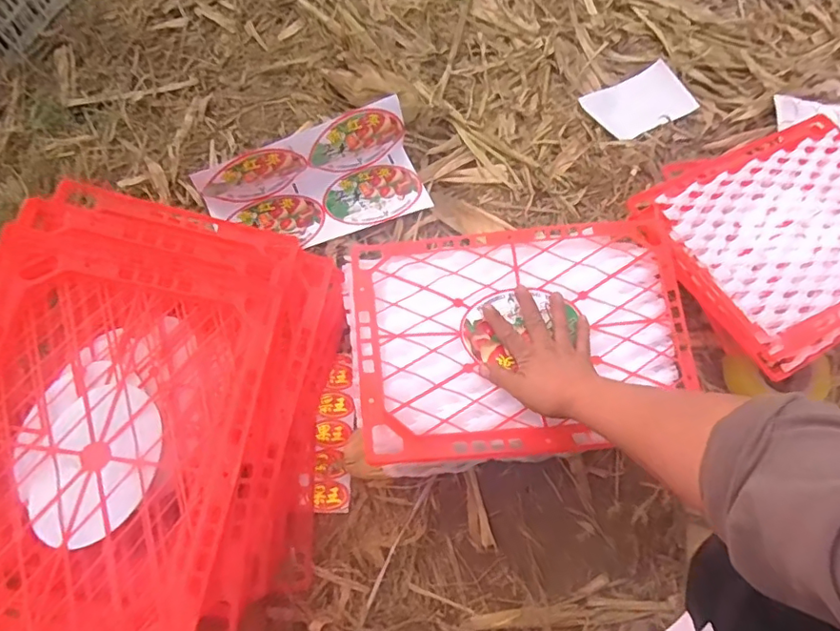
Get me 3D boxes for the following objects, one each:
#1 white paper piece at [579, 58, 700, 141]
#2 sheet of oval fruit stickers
[{"bbox_3d":[0.403,-0.390,0.980,0.187,0.017,0.120,-27,71,-9],"label":"white paper piece"},{"bbox_3d":[-0.156,-0.201,0.844,0.334,0.097,0.164,-25,73,-9],"label":"sheet of oval fruit stickers"}]

